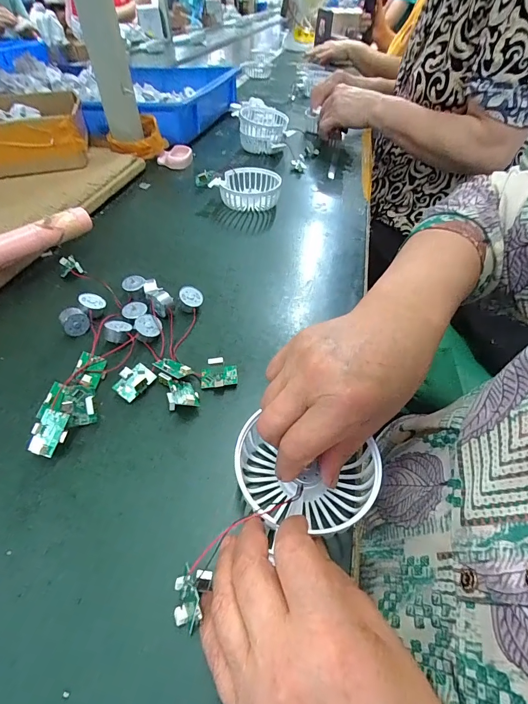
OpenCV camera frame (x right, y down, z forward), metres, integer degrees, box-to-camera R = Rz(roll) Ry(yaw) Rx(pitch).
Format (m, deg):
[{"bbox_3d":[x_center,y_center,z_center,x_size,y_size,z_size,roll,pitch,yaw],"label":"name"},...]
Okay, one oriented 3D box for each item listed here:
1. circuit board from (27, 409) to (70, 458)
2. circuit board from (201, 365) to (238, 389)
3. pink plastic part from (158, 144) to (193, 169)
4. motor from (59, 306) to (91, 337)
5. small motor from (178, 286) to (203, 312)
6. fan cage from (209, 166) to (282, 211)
[{"bbox_3d":[-0.151,0.056,0.246,0.022,0.005,0.031,9,59,4],"label":"circuit board"},{"bbox_3d":[-0.038,0.022,0.298,0.031,0.006,0.020,-6,49,-9],"label":"circuit board"},{"bbox_3d":[-0.157,-0.343,0.619,0.056,0.029,0.044,1,48,-2],"label":"pink plastic part"},{"bbox_3d":[-0.176,-0.029,0.326,0.022,0.020,0.020,-23,53,-21],"label":"motor"},{"bbox_3d":[-0.075,-0.054,0.355,0.025,0.013,0.026,-11,72,-29],"label":"small motor"},{"bbox_3d":[-0.024,-0.233,0.507,0.095,0.036,0.084,-19,52,-19],"label":"fan cage"}]

